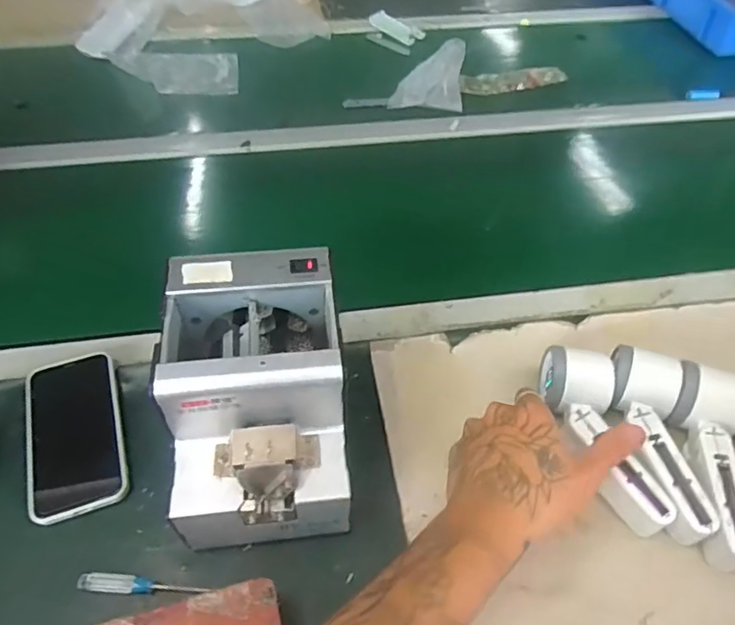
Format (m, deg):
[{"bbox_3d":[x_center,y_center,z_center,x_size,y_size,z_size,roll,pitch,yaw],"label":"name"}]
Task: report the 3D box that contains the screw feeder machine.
[{"bbox_3d":[-0.079,0.068,0.425,0.118,0.152,0.162,-3,50,-4],"label":"screw feeder machine"}]

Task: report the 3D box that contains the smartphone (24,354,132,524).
[{"bbox_3d":[-0.249,0.101,0.475,0.073,0.010,0.141,-17,59,-13],"label":"smartphone"}]

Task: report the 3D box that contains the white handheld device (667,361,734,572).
[{"bbox_3d":[0.278,0.120,0.451,0.053,0.051,0.149,14,51,10],"label":"white handheld device"}]

